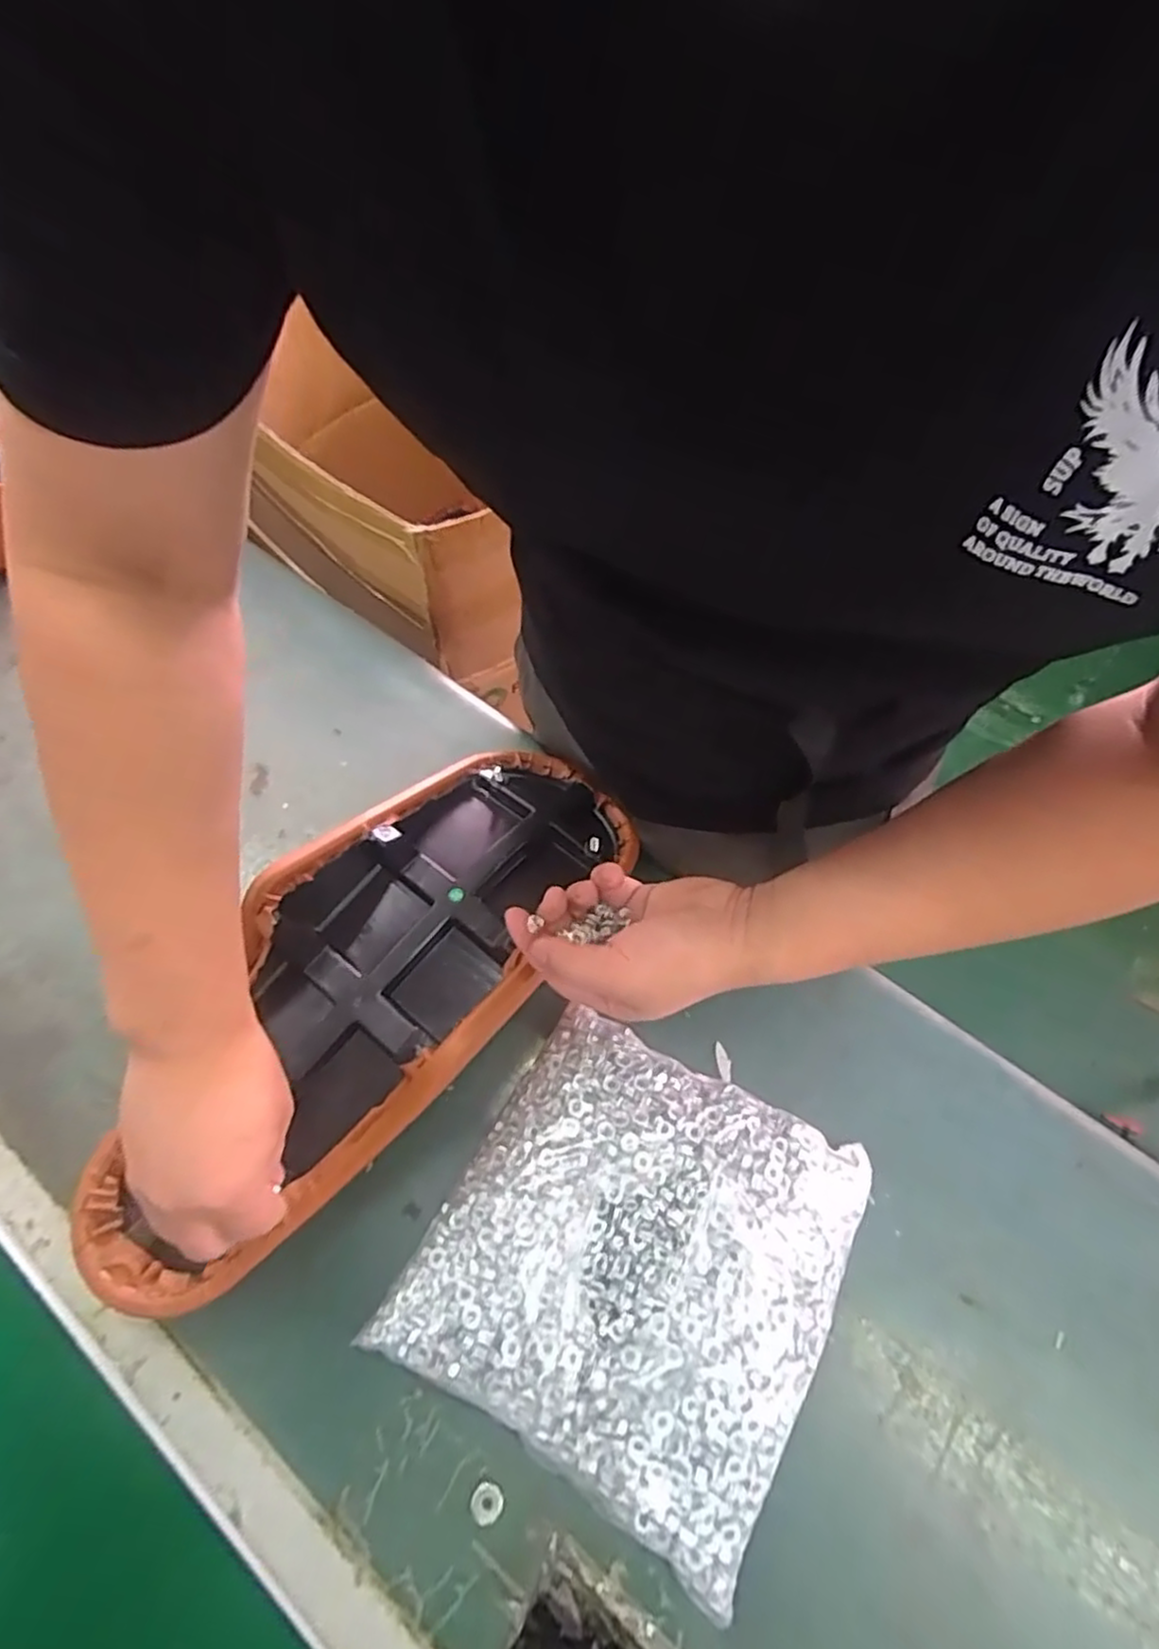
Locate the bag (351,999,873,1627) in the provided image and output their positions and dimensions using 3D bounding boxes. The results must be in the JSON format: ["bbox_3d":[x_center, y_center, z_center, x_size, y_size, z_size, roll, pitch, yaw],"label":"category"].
[{"bbox_3d":[0.036,0.269,0.459,0.235,0.060,0.242,28,63,13],"label":"bag"}]

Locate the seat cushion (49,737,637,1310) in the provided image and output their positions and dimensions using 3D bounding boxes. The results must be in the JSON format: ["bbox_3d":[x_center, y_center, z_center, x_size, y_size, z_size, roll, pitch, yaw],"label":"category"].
[{"bbox_3d":[-0.133,0.101,0.485,0.176,0.128,0.460,29,64,14],"label":"seat cushion"}]

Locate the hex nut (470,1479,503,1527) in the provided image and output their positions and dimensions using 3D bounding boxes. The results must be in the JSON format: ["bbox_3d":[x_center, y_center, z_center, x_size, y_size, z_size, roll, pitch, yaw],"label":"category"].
[{"bbox_3d":[-0.054,0.397,0.418,0.019,0.004,0.019,17,61,8],"label":"hex nut"}]

